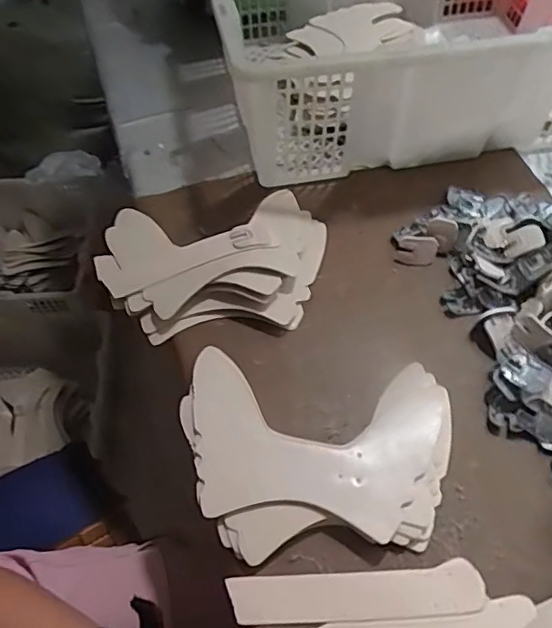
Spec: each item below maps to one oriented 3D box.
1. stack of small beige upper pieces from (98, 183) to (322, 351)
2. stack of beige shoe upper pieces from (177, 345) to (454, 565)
[{"bbox_3d":[-0.065,-0.061,0.598,0.239,0.041,0.179,-9,55,-5],"label":"stack of small beige upper pieces"},{"bbox_3d":[0.032,0.111,0.485,0.219,0.018,0.171,3,55,3],"label":"stack of beige shoe upper pieces"}]

